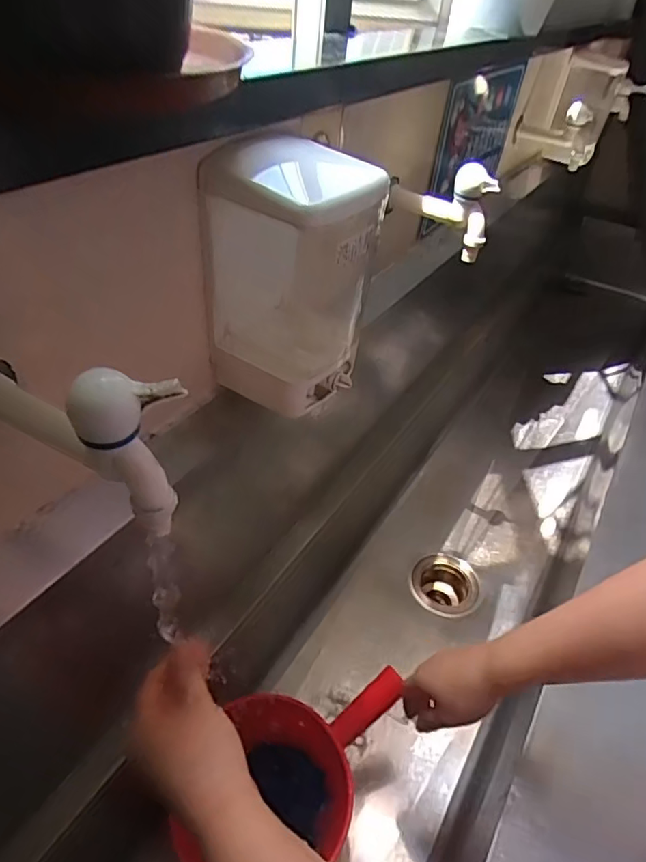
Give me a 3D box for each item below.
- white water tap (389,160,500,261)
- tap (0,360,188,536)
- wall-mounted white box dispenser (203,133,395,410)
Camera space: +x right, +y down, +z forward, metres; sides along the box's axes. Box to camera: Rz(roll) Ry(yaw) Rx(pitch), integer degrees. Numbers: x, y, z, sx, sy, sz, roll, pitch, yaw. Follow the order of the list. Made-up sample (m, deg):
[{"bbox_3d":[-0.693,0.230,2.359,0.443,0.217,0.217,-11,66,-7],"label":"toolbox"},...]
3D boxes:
[{"bbox_3d":[0.138,-0.264,0.615,0.122,0.095,0.034,31,48,24],"label":"white water tap"},{"bbox_3d":[-0.133,-0.006,0.277,0.136,0.081,0.041,19,44,13],"label":"tap"},{"bbox_3d":[-0.018,-0.119,0.438,0.102,0.190,0.119,28,47,22],"label":"wall-mounted white box dispenser"}]

